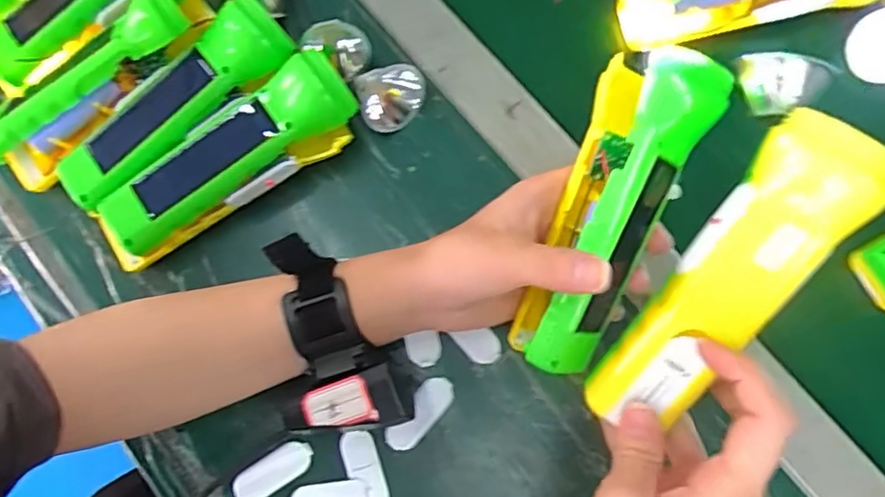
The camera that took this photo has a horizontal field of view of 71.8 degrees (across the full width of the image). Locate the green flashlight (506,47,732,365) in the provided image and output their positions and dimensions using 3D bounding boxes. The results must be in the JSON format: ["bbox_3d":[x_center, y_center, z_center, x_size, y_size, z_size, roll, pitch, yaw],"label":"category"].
[{"bbox_3d":[0.084,-0.016,0.307,0.049,0.056,0.158,22,102,5],"label":"green flashlight"}]

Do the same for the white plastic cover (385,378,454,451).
[{"bbox_3d":[-0.014,0.100,0.368,0.019,0.009,0.050,39,83,9],"label":"white plastic cover"}]

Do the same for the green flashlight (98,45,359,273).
[{"bbox_3d":[-0.132,-0.053,0.376,0.169,0.048,0.052,-30,79,-3],"label":"green flashlight"}]

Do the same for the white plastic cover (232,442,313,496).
[{"bbox_3d":[-0.102,0.135,0.367,0.051,0.004,0.022,-34,80,-4],"label":"white plastic cover"}]

